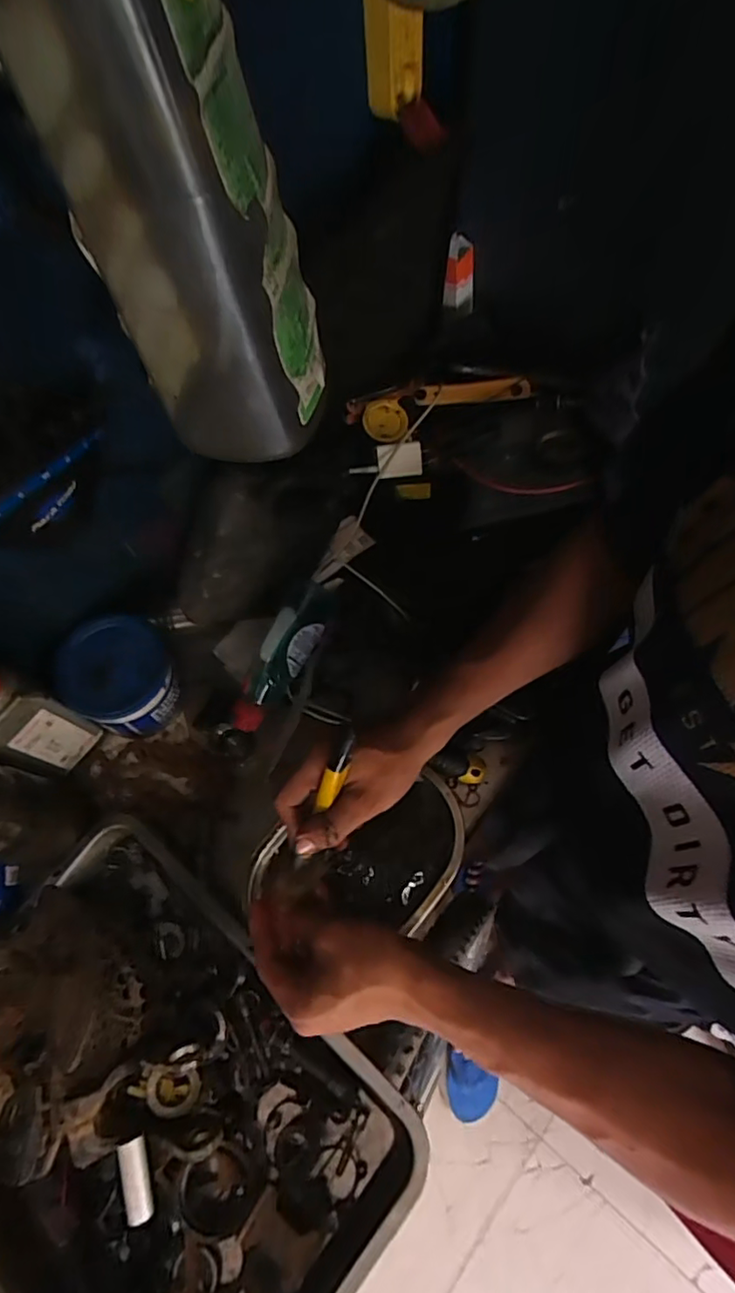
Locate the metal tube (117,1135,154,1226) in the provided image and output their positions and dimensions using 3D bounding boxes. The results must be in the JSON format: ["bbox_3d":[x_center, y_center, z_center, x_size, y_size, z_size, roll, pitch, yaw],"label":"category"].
[{"bbox_3d":[-0.178,0.408,0.433,0.021,0.013,0.051,-18,67,-4],"label":"metal tube"}]

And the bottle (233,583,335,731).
[{"bbox_3d":[-0.086,0.010,0.585,0.044,0.065,0.167,30,81,17],"label":"bottle"}]

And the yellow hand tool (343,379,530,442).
[{"bbox_3d":[0.077,-0.289,0.651,0.198,0.026,0.073,-15,67,-2],"label":"yellow hand tool"}]

